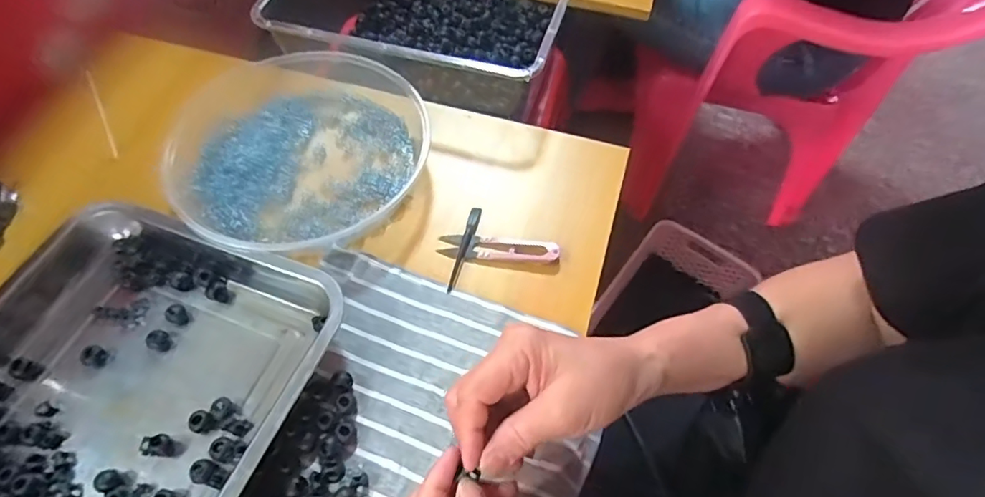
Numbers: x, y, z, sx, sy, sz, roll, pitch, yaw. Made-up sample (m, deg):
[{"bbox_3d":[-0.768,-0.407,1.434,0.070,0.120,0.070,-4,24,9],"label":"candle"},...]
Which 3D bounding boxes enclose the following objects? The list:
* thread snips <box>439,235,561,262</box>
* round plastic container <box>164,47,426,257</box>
[{"bbox_3d":[0.005,0.000,0.467,0.104,0.014,0.026,9,60,4],"label":"thread snips"},{"bbox_3d":[-0.189,-0.100,0.499,0.235,0.047,0.226,0,60,-1],"label":"round plastic container"}]

